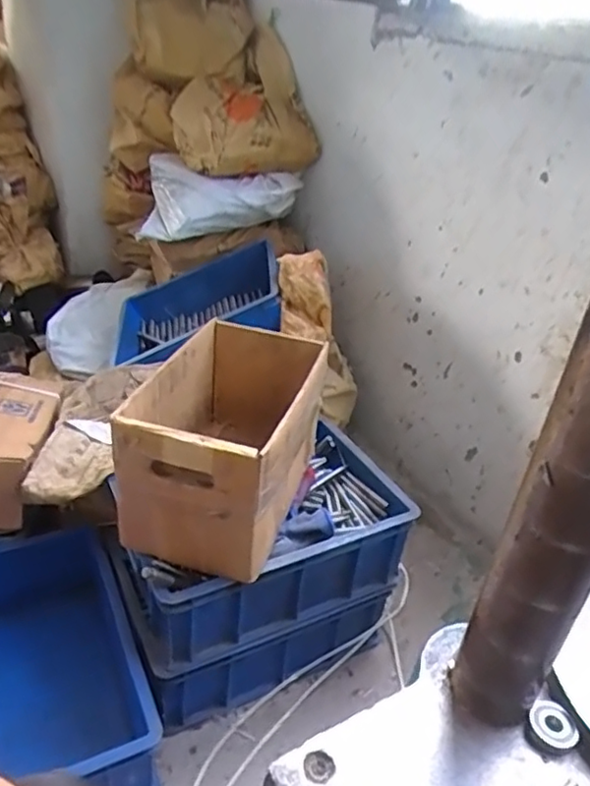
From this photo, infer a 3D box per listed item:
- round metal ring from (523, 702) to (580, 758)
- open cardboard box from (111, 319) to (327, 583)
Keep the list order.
[{"bbox_3d":[0.193,0.254,0.456,0.033,0.015,0.034,5,31,-3],"label":"round metal ring"},{"bbox_3d":[-0.088,0.060,0.844,0.197,0.194,0.313,14,31,11],"label":"open cardboard box"}]

